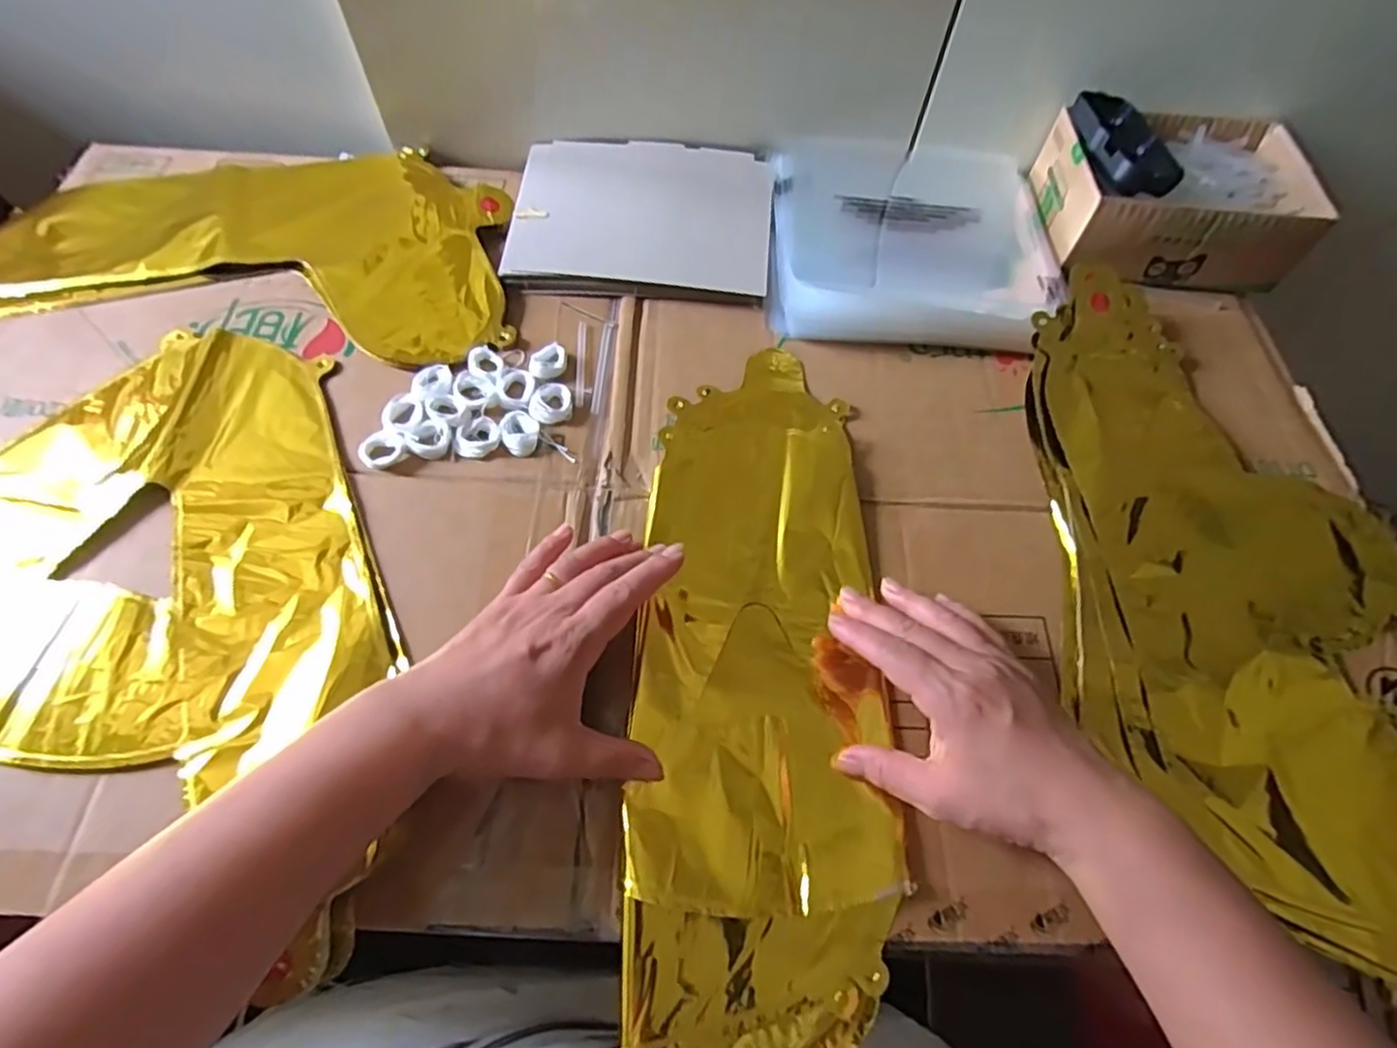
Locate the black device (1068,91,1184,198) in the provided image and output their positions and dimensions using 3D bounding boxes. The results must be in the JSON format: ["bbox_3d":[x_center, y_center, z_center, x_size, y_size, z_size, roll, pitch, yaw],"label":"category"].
[{"bbox_3d":[0.324,-0.292,0.519,0.060,0.025,0.108,1,62,-3],"label":"black device"}]

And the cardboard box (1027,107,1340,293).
[{"bbox_3d":[0.383,-0.263,0.552,0.183,0.064,0.132,3,62,-2],"label":"cardboard box"}]

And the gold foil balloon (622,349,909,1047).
[{"bbox_3d":[0.038,0.076,0.396,0.140,0.020,0.424,5,63,-1],"label":"gold foil balloon"}]

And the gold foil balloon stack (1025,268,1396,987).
[{"bbox_3d":[0.326,0.030,0.414,0.222,0.028,0.437,-2,62,-5],"label":"gold foil balloon stack"}]

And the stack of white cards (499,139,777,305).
[{"bbox_3d":[-0.044,-0.254,0.556,0.205,0.012,0.167,2,62,-2],"label":"stack of white cards"}]

